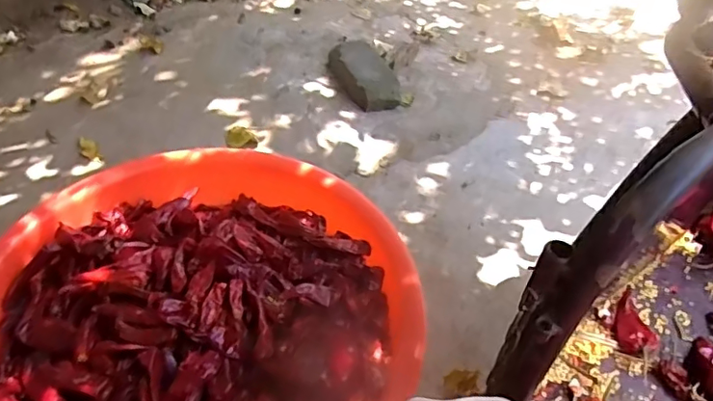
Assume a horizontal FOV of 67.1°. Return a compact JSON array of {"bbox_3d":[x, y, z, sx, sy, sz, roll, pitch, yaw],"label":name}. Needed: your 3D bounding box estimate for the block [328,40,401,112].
[{"bbox_3d":[0.018,-0.320,1.369,0.127,0.073,0.220,-16,53,-19],"label":"block"}]

